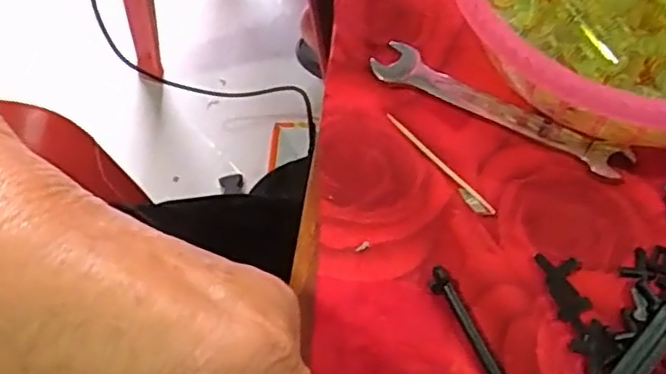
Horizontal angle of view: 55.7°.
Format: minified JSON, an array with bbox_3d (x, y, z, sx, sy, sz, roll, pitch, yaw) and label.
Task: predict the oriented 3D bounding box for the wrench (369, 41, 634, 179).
[{"bbox_3d":[0.072,-0.035,0.276,0.116,0.005,0.019,28,67,15],"label":"wrench"}]

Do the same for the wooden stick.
[{"bbox_3d":[0.045,-0.011,0.266,0.005,0.004,0.062,-36,67,-16],"label":"wooden stick"}]

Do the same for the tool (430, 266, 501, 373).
[{"bbox_3d":[0.056,0.064,0.225,0.008,0.004,0.079,-24,64,-10],"label":"tool"}]

